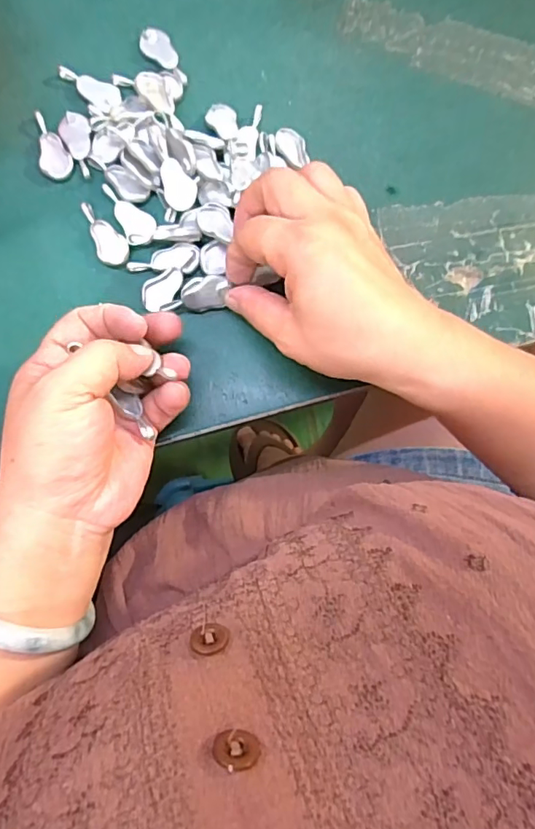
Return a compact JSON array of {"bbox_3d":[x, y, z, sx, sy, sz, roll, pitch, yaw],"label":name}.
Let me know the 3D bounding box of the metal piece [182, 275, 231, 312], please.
[{"bbox_3d":[-0.035,-0.068,0.297,0.024,0.013,0.016,-8,85,-5],"label":"metal piece"}]

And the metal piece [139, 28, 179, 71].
[{"bbox_3d":[-0.067,-0.225,0.322,0.017,0.004,0.030,-38,87,-8],"label":"metal piece"}]

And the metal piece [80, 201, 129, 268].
[{"bbox_3d":[-0.093,-0.106,0.305,0.018,0.005,0.040,-18,85,-6],"label":"metal piece"}]

